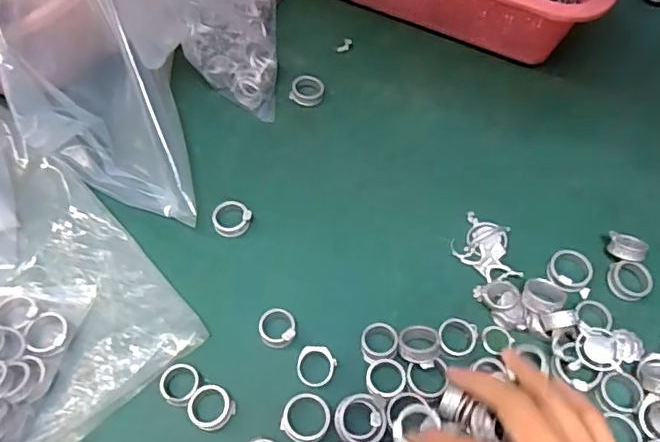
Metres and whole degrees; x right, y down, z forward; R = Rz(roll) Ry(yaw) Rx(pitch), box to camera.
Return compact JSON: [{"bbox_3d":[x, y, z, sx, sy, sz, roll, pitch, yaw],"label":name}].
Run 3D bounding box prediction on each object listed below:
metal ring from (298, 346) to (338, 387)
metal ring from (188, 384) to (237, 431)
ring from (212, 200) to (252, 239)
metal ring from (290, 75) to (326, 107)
[{"bbox_3d":[-0.008,0.086,0.335,0.022,0.008,0.022,0,57,0],"label":"metal ring"},{"bbox_3d":[-0.068,0.106,0.322,0.024,0.007,0.024,0,57,0],"label":"metal ring"},{"bbox_3d":[-0.069,-0.001,0.392,0.026,0.008,0.026,0,57,0],"label":"ring"},{"bbox_3d":[-0.018,-0.106,0.458,0.026,0.010,0.023,12,58,7],"label":"metal ring"}]

